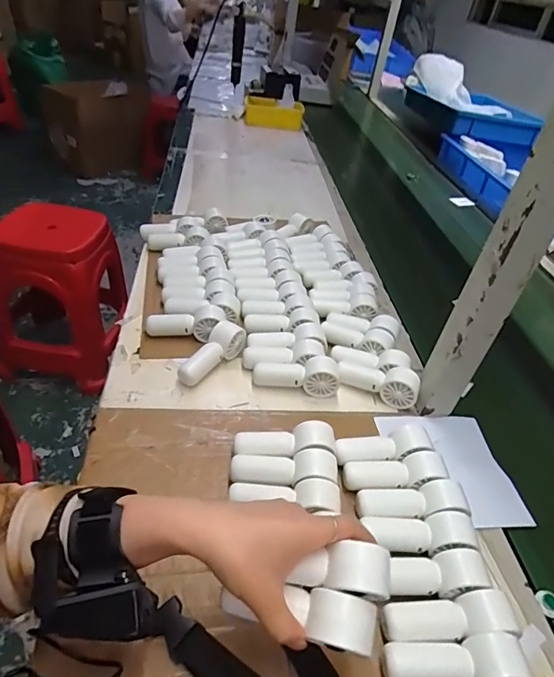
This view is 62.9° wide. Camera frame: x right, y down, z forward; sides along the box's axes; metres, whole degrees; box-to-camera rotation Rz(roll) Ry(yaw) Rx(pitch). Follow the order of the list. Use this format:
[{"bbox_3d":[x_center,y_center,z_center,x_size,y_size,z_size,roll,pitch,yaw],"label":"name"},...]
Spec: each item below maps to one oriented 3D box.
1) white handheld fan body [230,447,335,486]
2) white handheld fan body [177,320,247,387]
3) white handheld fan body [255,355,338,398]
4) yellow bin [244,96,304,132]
[{"bbox_3d":[0.006,0.141,0.473,0.108,0.034,0.038,4,40,-8],"label":"white handheld fan body"},{"bbox_3d":[-0.085,0.018,0.599,0.035,0.037,0.104,26,42,18],"label":"white handheld fan body"},{"bbox_3d":[0.025,0.048,0.588,0.108,0.035,0.035,4,40,-8],"label":"white handheld fan body"},{"bbox_3d":[-0.013,-0.784,1.584,0.210,0.069,0.117,10,39,0],"label":"yellow bin"}]

